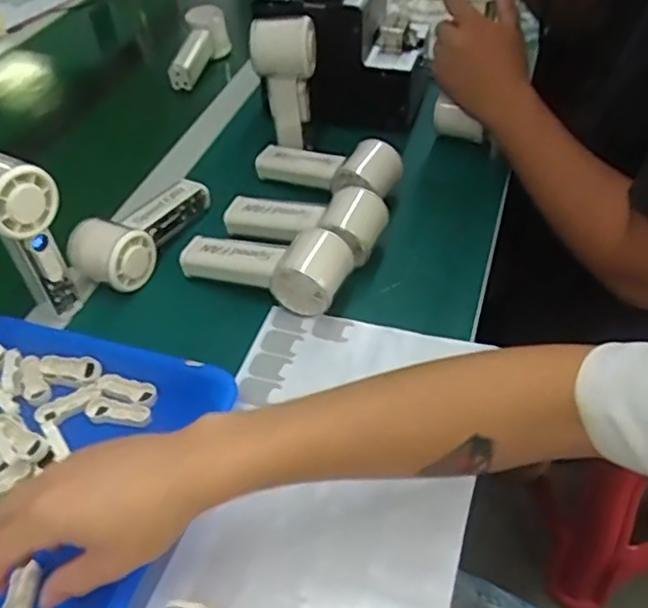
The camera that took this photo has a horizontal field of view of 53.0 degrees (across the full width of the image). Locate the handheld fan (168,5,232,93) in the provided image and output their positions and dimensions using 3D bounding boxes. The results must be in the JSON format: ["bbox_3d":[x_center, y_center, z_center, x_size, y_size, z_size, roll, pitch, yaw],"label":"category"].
[{"bbox_3d":[-0.174,-0.359,0.905,0.056,0.068,0.138,2,46,8],"label":"handheld fan"}]

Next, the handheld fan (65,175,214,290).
[{"bbox_3d":[-0.175,-0.077,0.633,0.067,0.049,0.150,19,50,23],"label":"handheld fan"}]

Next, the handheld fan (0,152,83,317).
[{"bbox_3d":[-0.250,-0.058,0.542,0.061,0.133,0.051,21,51,25],"label":"handheld fan"}]

